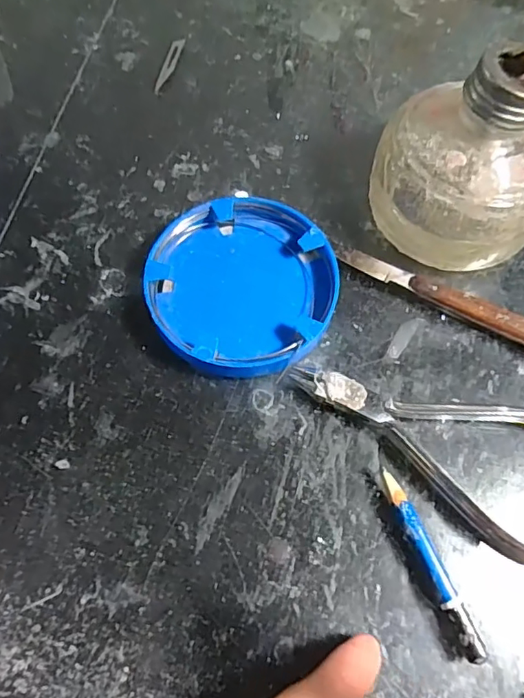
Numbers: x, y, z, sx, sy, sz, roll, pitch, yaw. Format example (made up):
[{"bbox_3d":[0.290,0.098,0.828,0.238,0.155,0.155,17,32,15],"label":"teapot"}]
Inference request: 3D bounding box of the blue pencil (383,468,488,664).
[{"bbox_3d":[0.059,0.075,0.188,0.007,0.010,0.065,-22,69,-8],"label":"blue pencil"}]

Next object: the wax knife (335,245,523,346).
[{"bbox_3d":[0.109,-0.007,0.221,0.165,0.010,0.013,27,71,11],"label":"wax knife"}]

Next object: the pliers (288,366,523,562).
[{"bbox_3d":[0.072,0.029,0.206,0.120,0.012,0.055,35,72,14],"label":"pliers"}]

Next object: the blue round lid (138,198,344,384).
[{"bbox_3d":[-0.008,-0.027,0.227,0.077,0.016,0.081,0,68,1],"label":"blue round lid"}]

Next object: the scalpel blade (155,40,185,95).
[{"bbox_3d":[-0.051,-0.155,0.290,0.007,0.004,0.041,16,69,-3],"label":"scalpel blade"}]

